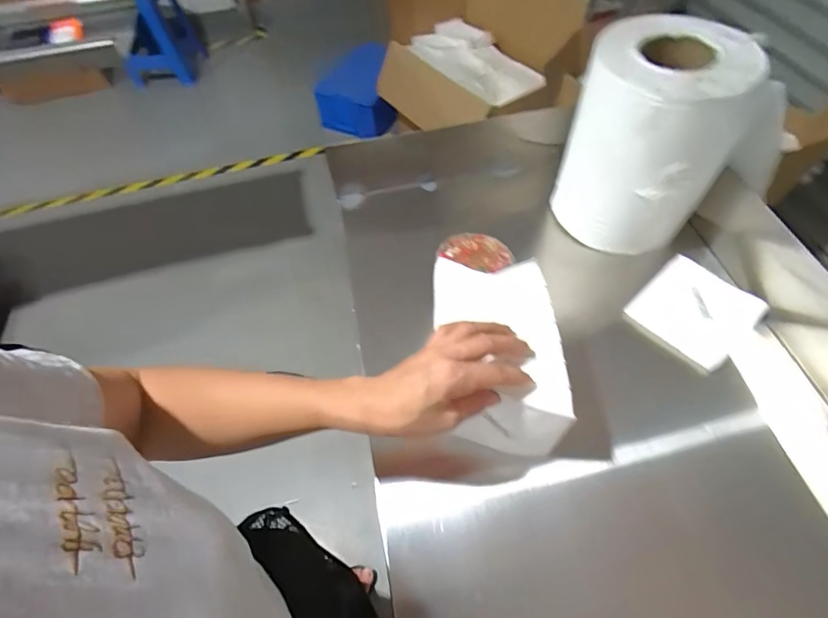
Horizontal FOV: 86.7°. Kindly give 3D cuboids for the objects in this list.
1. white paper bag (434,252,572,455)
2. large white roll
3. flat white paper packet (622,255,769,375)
[{"bbox_3d":[0.082,0.048,0.462,0.115,0.101,0.178,-3,56,2],"label":"white paper bag"},{"bbox_3d":[0.294,-0.206,0.563,0.177,0.234,0.152,33,65,23],"label":"large white roll"},{"bbox_3d":[0.353,0.004,0.557,0.121,0.027,0.120,-38,62,-19],"label":"flat white paper packet"}]

